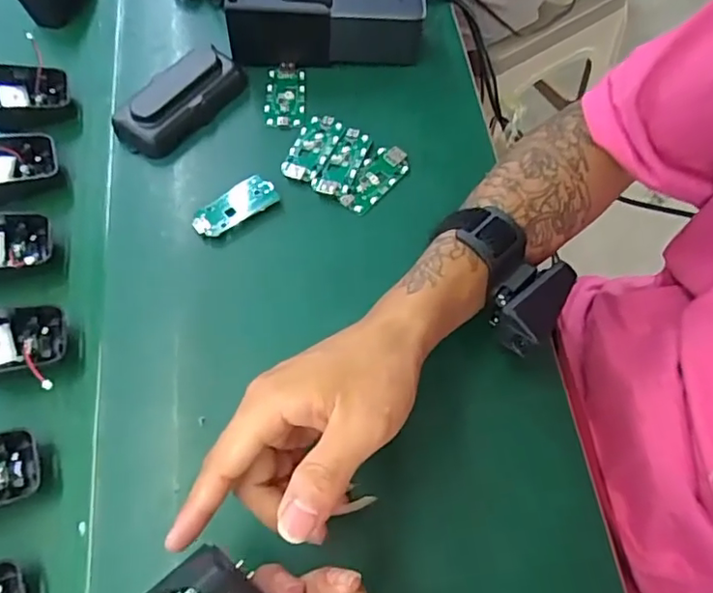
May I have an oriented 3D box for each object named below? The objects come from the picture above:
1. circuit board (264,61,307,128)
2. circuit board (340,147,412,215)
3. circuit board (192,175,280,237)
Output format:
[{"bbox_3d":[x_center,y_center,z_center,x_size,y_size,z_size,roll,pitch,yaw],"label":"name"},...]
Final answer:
[{"bbox_3d":[-0.058,-0.165,0.465,0.033,0.006,0.065,-3,67,0],"label":"circuit board"},{"bbox_3d":[0.013,-0.090,0.432,0.030,0.007,0.063,38,73,16],"label":"circuit board"},{"bbox_3d":[-0.089,-0.067,0.413,0.063,0.005,0.029,-35,71,-12],"label":"circuit board"}]

